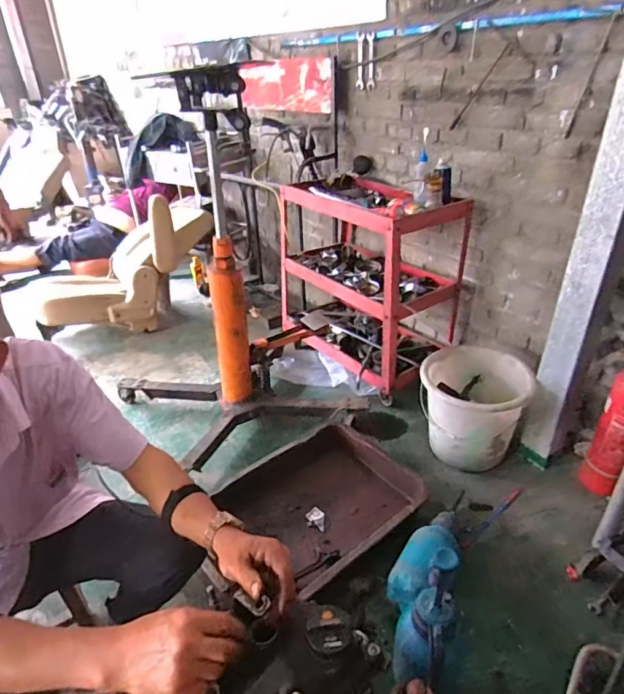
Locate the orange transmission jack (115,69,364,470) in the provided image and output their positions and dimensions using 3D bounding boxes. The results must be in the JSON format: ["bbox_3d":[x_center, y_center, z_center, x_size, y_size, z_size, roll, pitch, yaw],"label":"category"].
[{"bbox_3d":[-0.279,-0.238,1.523,0.699,1.138,0.571,-18,35,-26],"label":"orange transmission jack"}]

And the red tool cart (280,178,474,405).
[{"bbox_3d":[0.205,-0.303,1.944,0.471,0.672,0.749,-26,39,-35],"label":"red tool cart"}]

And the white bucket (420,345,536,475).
[{"bbox_3d":[0.535,0.214,1.582,0.331,0.295,0.301,15,35,25],"label":"white bucket"}]

